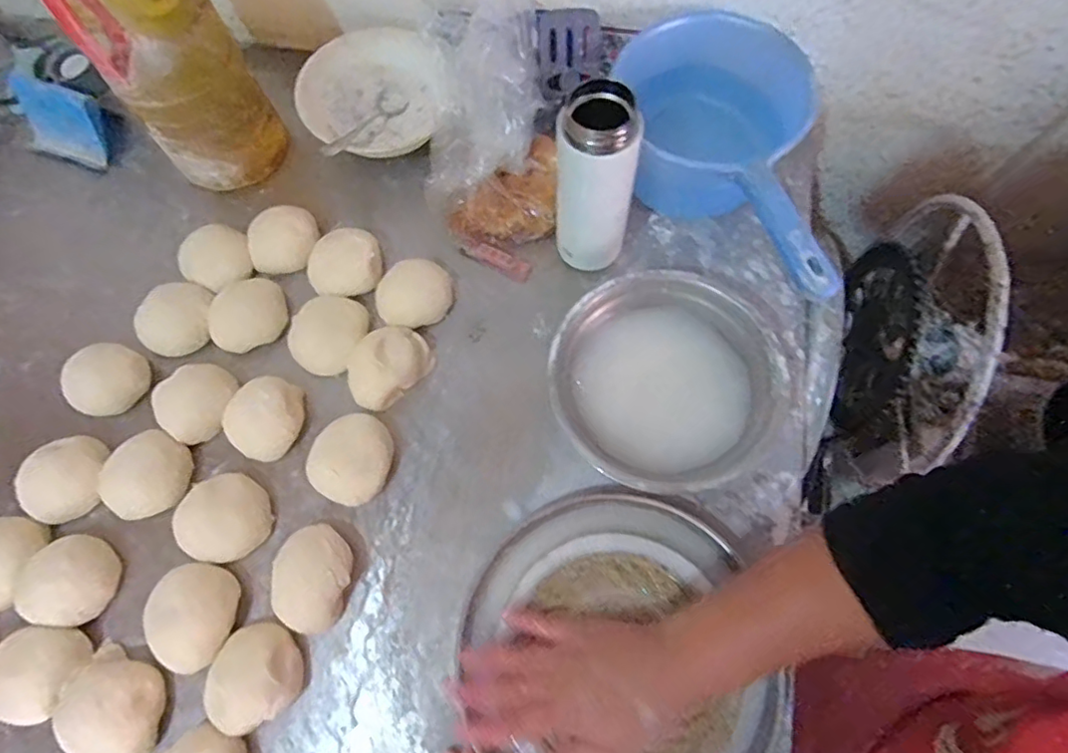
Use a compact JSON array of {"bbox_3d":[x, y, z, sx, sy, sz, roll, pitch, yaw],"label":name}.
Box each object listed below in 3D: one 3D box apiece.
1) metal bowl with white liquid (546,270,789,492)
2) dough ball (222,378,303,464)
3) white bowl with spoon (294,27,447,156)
[{"bbox_3d":[0.111,0.006,0.497,0.186,0.053,0.182,0,68,1],"label":"metal bowl with white liquid"},{"bbox_3d":[-0.240,0.036,0.515,0.062,0.040,0.072,30,72,12],"label":"dough ball"},{"bbox_3d":[-0.178,-0.298,0.628,0.133,0.075,0.164,43,75,16],"label":"white bowl with spoon"}]

